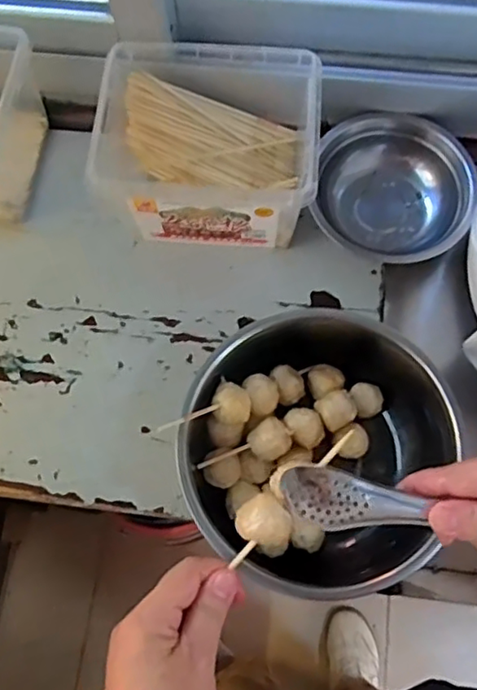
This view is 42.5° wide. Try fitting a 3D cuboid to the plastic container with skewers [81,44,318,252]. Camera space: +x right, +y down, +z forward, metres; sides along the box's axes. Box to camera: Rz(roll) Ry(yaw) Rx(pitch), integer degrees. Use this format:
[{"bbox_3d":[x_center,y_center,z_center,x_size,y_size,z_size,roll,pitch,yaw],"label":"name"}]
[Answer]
[{"bbox_3d":[-0.025,-0.195,0.589,0.190,0.098,0.168,3,72,2],"label":"plastic container with skewers"}]

